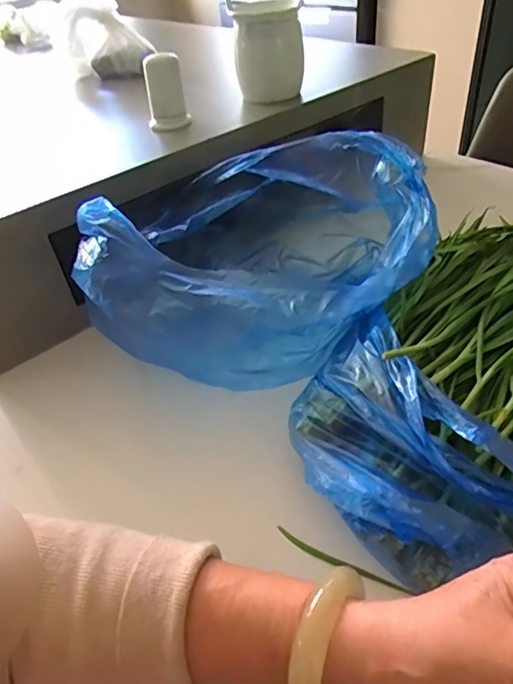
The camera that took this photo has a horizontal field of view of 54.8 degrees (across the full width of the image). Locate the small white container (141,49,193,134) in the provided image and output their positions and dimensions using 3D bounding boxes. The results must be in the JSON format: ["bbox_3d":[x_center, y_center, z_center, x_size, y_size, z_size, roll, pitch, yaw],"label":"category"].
[{"bbox_3d":[-0.106,-0.285,0.571,0.035,0.082,0.038,26,51,32],"label":"small white container"}]

